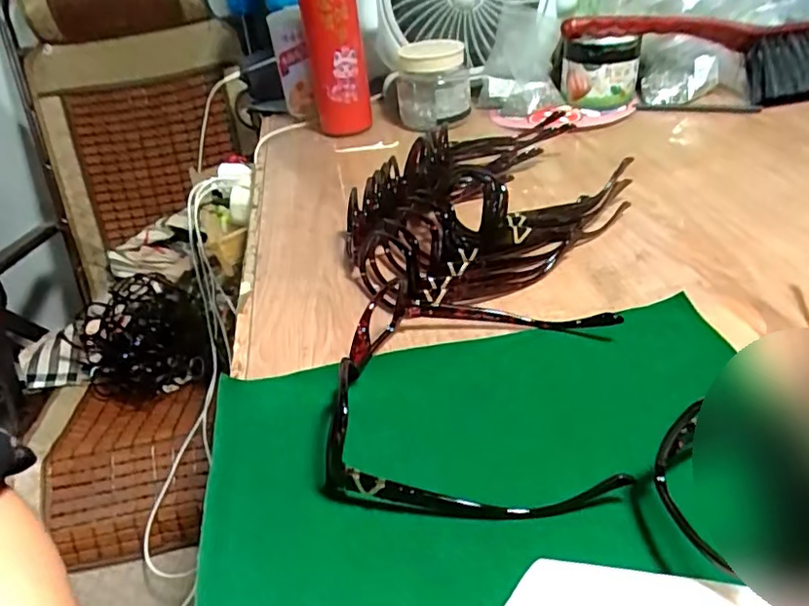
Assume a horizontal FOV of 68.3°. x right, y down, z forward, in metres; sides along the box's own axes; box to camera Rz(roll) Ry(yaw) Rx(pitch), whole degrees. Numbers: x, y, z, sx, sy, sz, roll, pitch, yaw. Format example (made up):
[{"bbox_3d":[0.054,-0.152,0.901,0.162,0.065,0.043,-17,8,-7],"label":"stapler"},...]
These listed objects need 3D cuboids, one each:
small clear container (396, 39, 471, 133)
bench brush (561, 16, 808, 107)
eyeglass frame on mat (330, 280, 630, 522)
[{"bbox_3d":[0.035,-0.269,0.732,0.089,0.084,0.101,-5,35,3],"label":"small clear container"},{"bbox_3d":[0.362,-0.286,0.691,0.345,0.100,0.076,2,36,12],"label":"bench brush"},{"bbox_3d":[0.037,0.036,0.324,0.156,0.049,0.150,1,36,12],"label":"eyeglass frame on mat"}]

